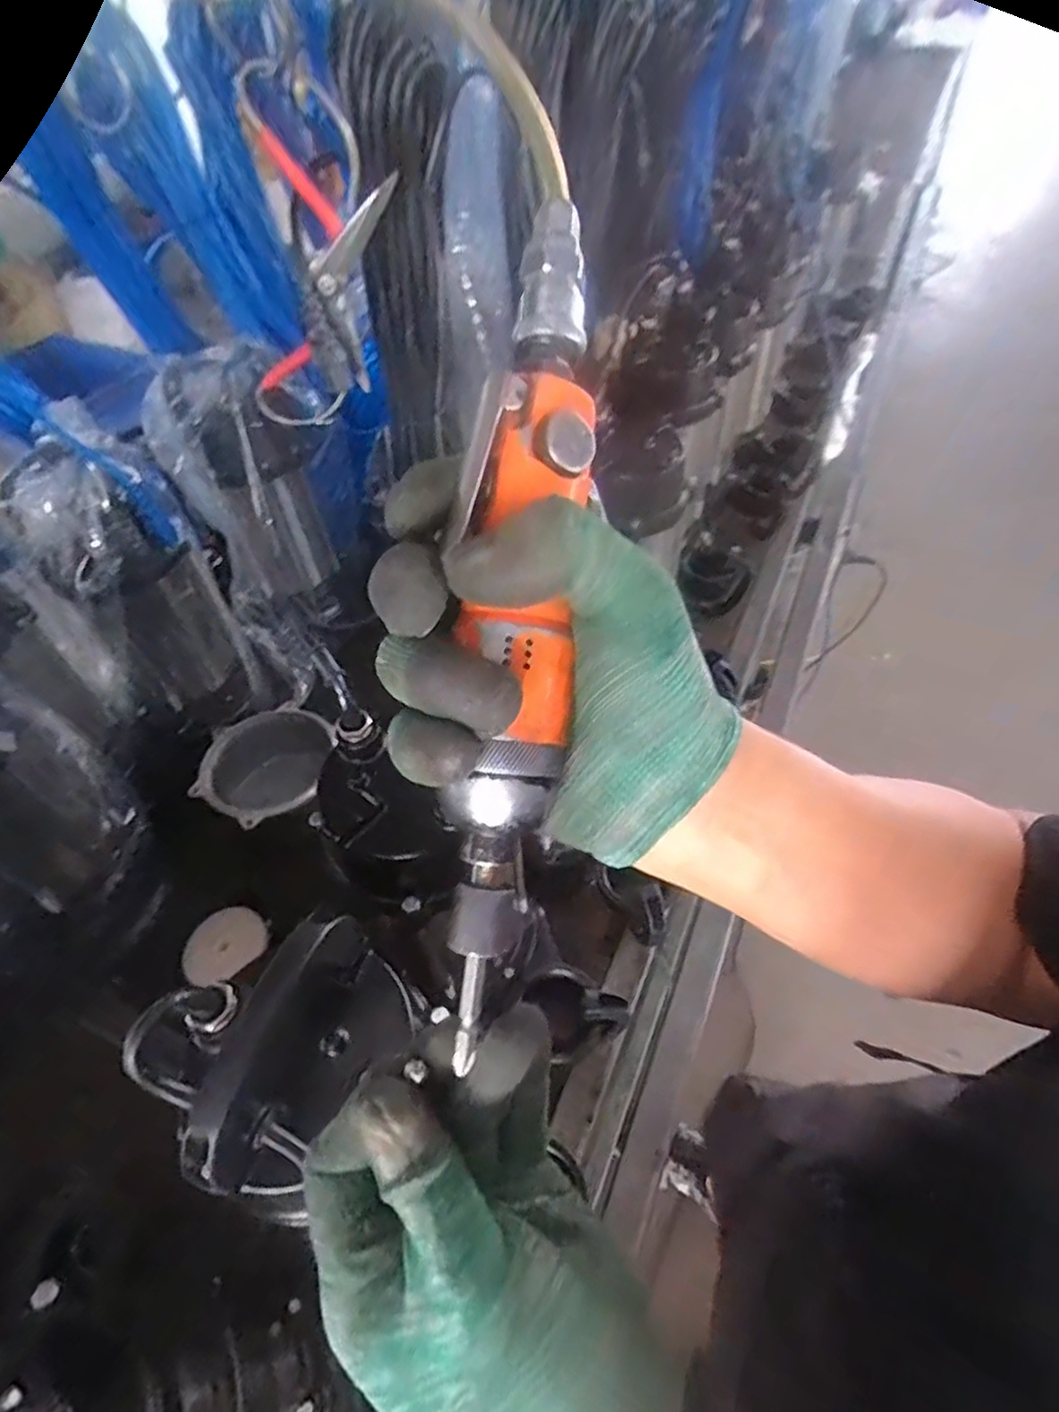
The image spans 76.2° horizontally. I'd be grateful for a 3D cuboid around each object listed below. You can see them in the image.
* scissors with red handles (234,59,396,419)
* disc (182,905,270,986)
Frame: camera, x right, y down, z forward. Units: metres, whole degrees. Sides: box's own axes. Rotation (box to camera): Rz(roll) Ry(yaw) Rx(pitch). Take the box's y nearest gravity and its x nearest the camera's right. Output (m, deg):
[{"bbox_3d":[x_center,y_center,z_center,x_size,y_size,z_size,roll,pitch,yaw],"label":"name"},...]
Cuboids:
[{"bbox_3d":[-0.147,-0.295,0.456,0.123,0.199,0.026,-11,51,-6],"label":"scissors with red handles"},{"bbox_3d":[-0.305,0.237,0.673,0.077,0.013,0.078,-2,50,2],"label":"disc"}]

